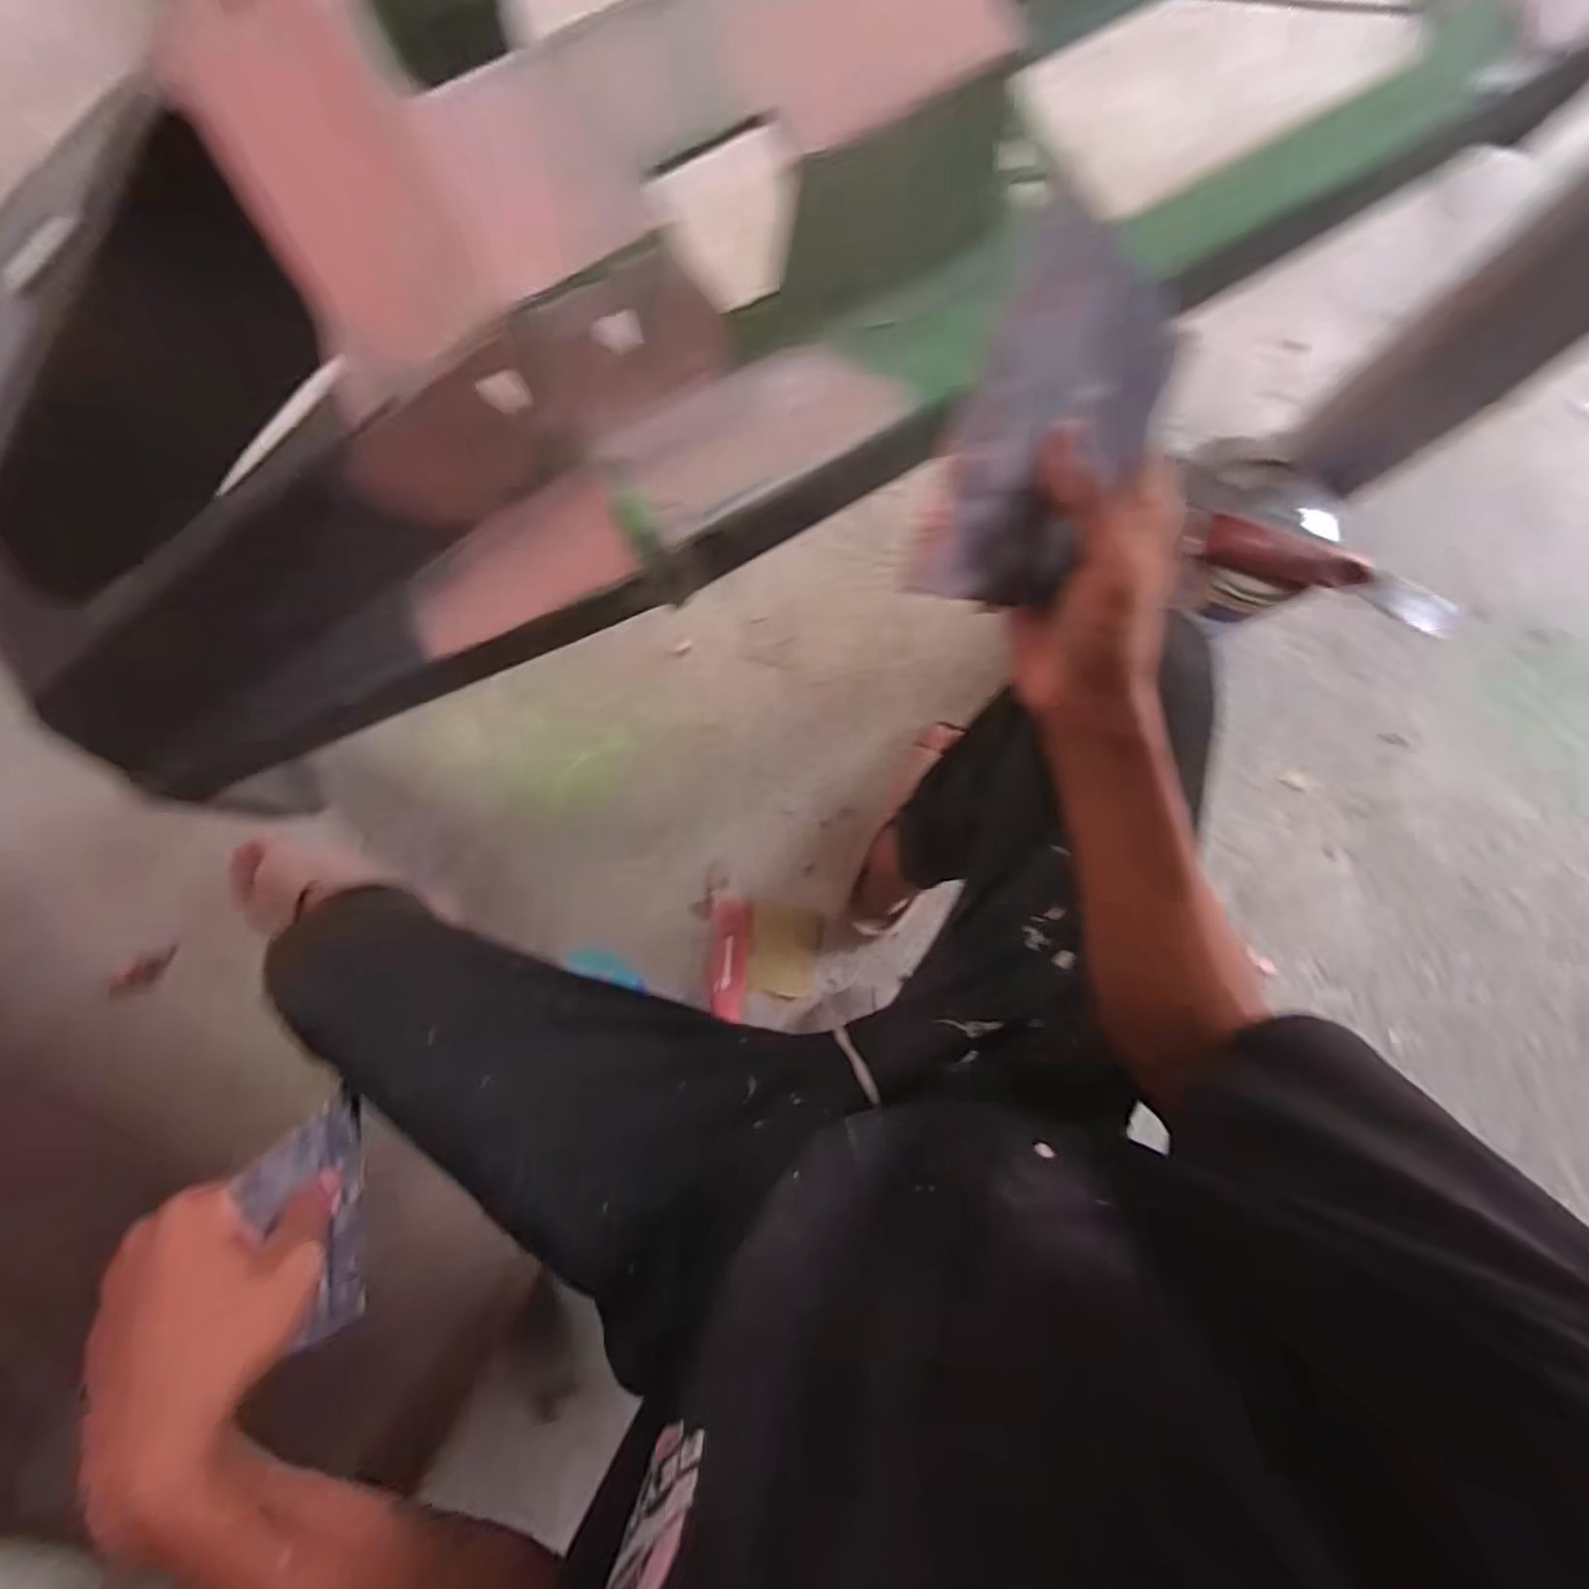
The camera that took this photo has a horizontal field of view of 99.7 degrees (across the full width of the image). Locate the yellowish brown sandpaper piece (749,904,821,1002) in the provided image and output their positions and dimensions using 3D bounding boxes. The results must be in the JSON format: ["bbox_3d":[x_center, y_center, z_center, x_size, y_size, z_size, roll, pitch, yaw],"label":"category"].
[{"bbox_3d":[-0.012,0.207,0.880,0.090,0.007,0.113,4,83,0],"label":"yellowish brown sandpaper piece"}]

